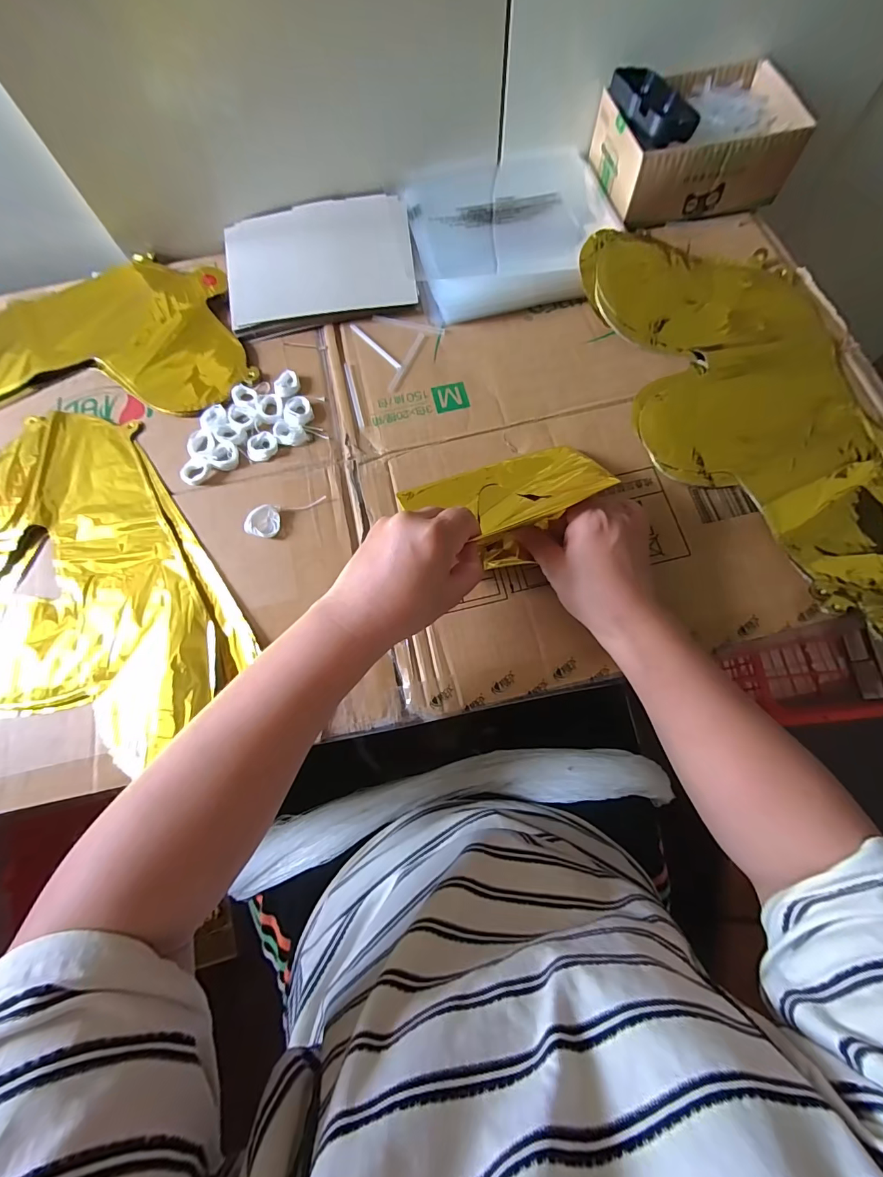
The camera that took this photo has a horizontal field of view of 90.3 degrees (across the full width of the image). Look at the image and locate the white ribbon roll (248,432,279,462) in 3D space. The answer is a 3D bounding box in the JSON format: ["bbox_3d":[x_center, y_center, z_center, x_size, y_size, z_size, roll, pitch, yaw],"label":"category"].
[{"bbox_3d":[-0.174,-0.137,0.425,0.029,0.007,0.027,-1,72,2],"label":"white ribbon roll"}]

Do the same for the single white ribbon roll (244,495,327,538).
[{"bbox_3d":[-0.144,-0.071,0.398,0.071,0.014,0.025,-39,74,-10],"label":"single white ribbon roll"}]

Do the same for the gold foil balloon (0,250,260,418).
[{"bbox_3d":[-0.417,-0.267,0.473,0.415,0.012,0.223,-9,71,0],"label":"gold foil balloon"}]

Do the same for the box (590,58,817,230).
[{"bbox_3d":[0.277,-0.492,0.487,0.186,0.065,0.137,-11,71,-1],"label":"box"}]

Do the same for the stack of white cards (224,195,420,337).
[{"bbox_3d":[-0.136,-0.369,0.491,0.204,0.021,0.171,-9,71,0],"label":"stack of white cards"}]

